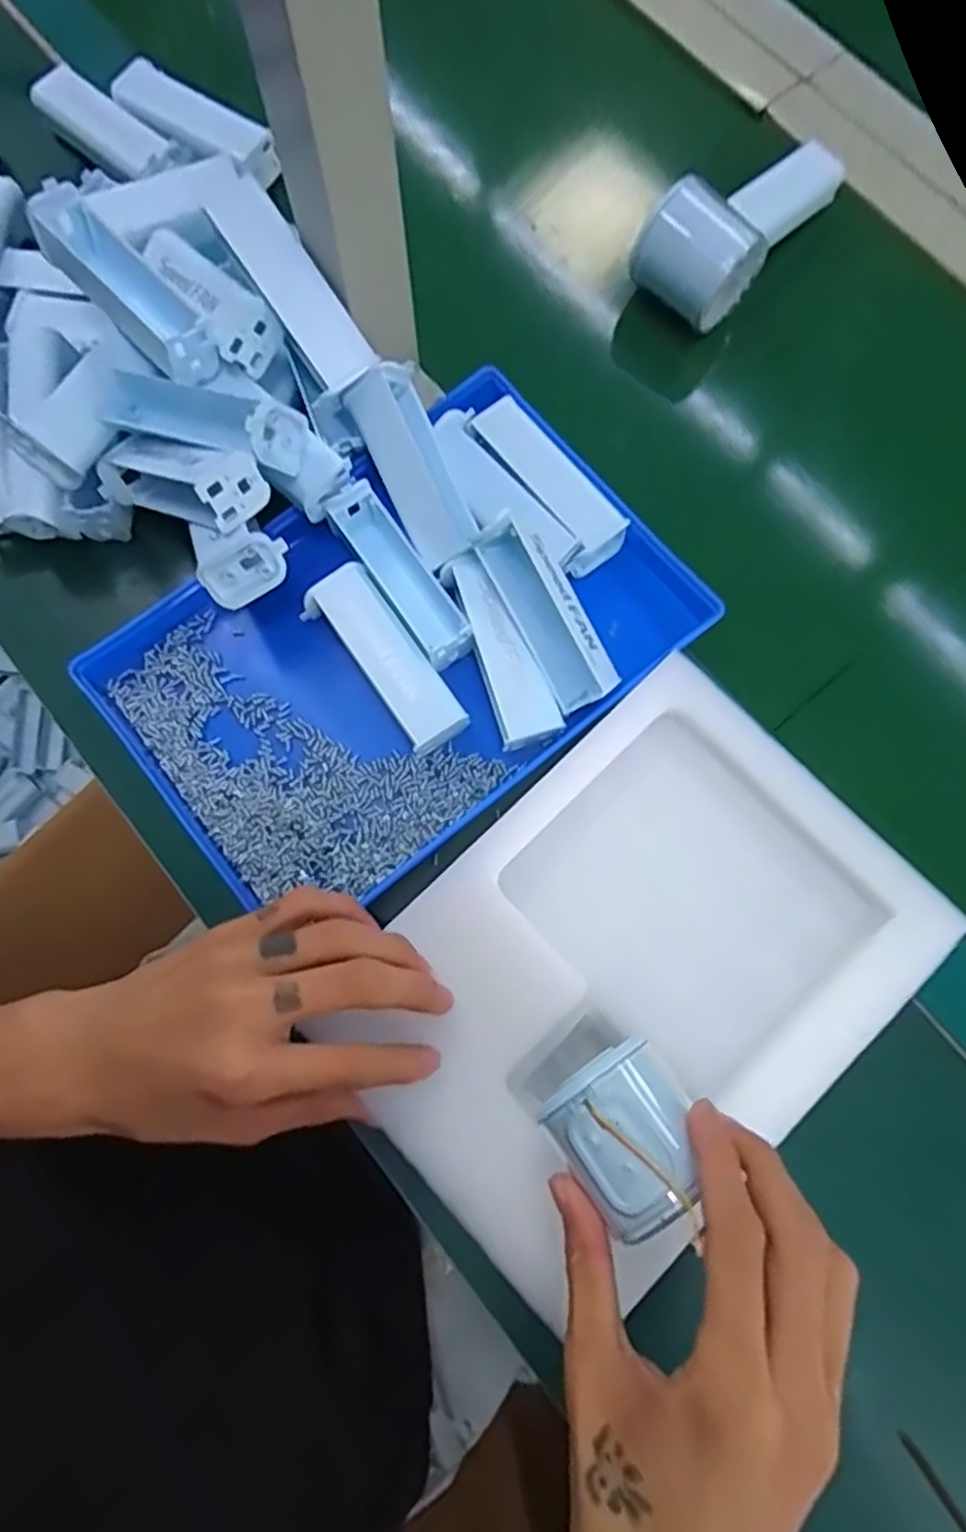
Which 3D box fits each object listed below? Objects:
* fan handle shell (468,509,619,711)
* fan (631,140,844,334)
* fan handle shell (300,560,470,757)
[{"bbox_3d":[0.032,-0.076,0.363,0.032,0.028,0.098,-32,94,-7],"label":"fan handle shell"},{"bbox_3d":[0.158,-0.326,0.429,0.149,0.048,0.054,-43,81,-9],"label":"fan"},{"bbox_3d":[-0.049,-0.055,0.379,0.035,0.028,0.099,-38,80,-8],"label":"fan handle shell"}]

